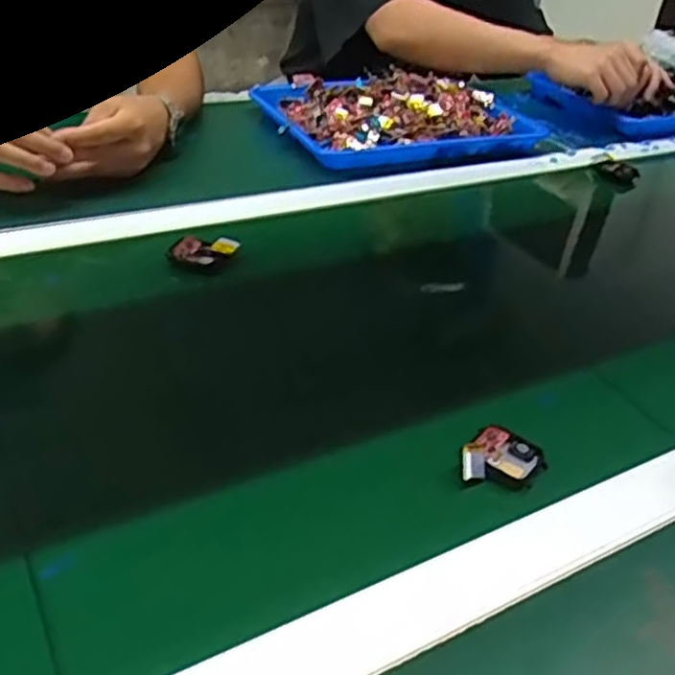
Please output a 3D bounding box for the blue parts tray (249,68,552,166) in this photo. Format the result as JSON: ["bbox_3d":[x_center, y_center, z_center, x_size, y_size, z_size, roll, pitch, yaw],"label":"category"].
[{"bbox_3d":[0.077,-0.290,0.915,0.330,0.051,0.226,-10,39,-23],"label":"blue parts tray"}]

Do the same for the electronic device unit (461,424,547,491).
[{"bbox_3d":[0.104,0.076,0.448,0.043,0.018,0.055,25,39,23],"label":"electronic device unit"}]

